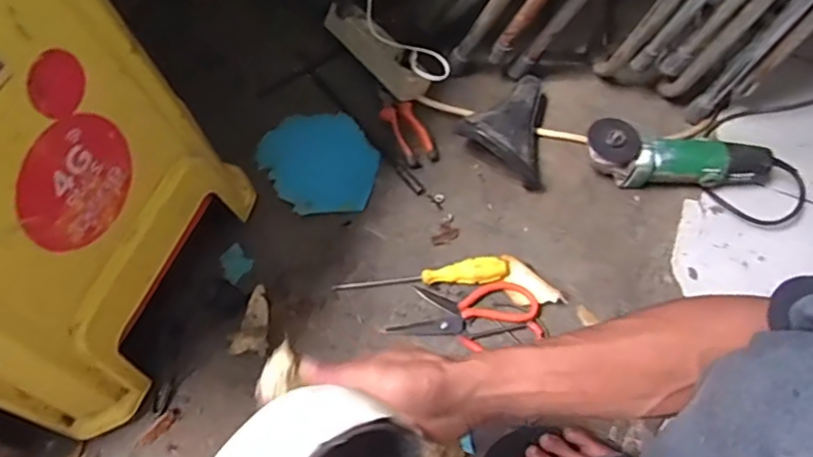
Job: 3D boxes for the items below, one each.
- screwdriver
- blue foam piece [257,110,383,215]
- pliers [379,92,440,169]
[{"bbox_3d":[0.022,0.060,0.712,0.219,0.029,0.028,-4,63,-5],"label":"screwdriver"},{"bbox_3d":[-0.120,-0.094,0.790,0.171,0.023,0.147,40,68,17],"label":"blue foam piece"},{"bbox_3d":[-0.001,-0.148,0.817,0.047,0.021,0.130,-25,66,-14],"label":"pliers"}]

